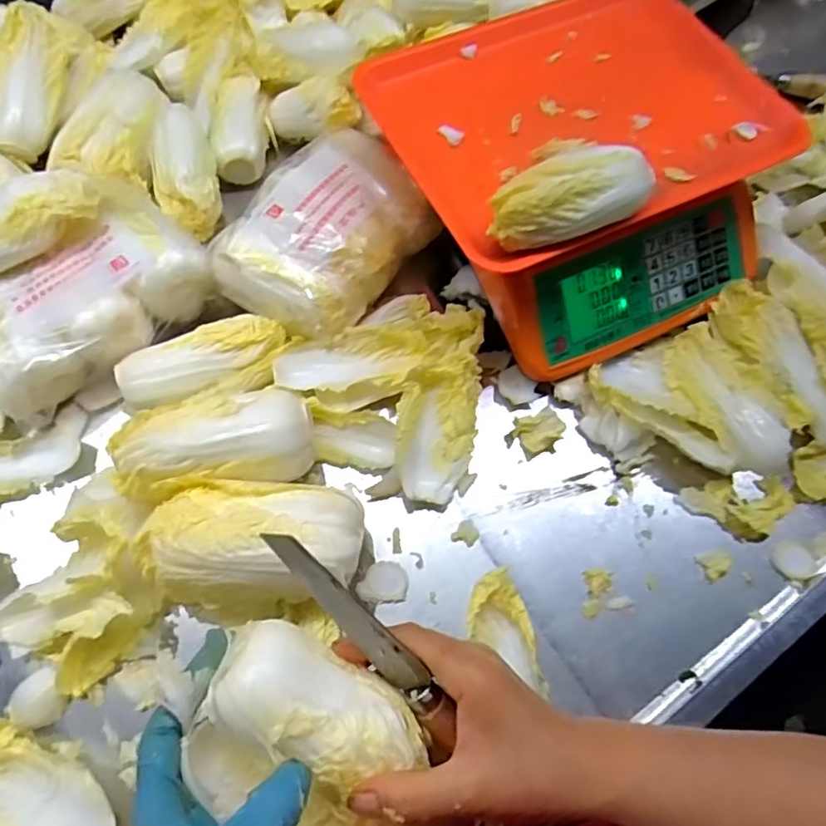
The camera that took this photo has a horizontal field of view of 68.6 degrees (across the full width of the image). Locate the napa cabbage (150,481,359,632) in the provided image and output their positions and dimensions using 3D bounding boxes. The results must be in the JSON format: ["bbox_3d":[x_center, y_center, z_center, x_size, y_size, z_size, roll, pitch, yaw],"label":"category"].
[{"bbox_3d":[-0.097,0.092,0.402,0.125,0.074,0.081,-1,66,-2],"label":"napa cabbage"}]

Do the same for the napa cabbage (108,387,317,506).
[{"bbox_3d":[-0.138,0.023,0.426,0.129,0.064,0.068,-11,67,-6],"label":"napa cabbage"}]

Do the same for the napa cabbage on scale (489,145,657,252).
[{"bbox_3d":[0.105,-0.143,0.407,0.116,0.047,0.050,-20,68,-10],"label":"napa cabbage on scale"}]

